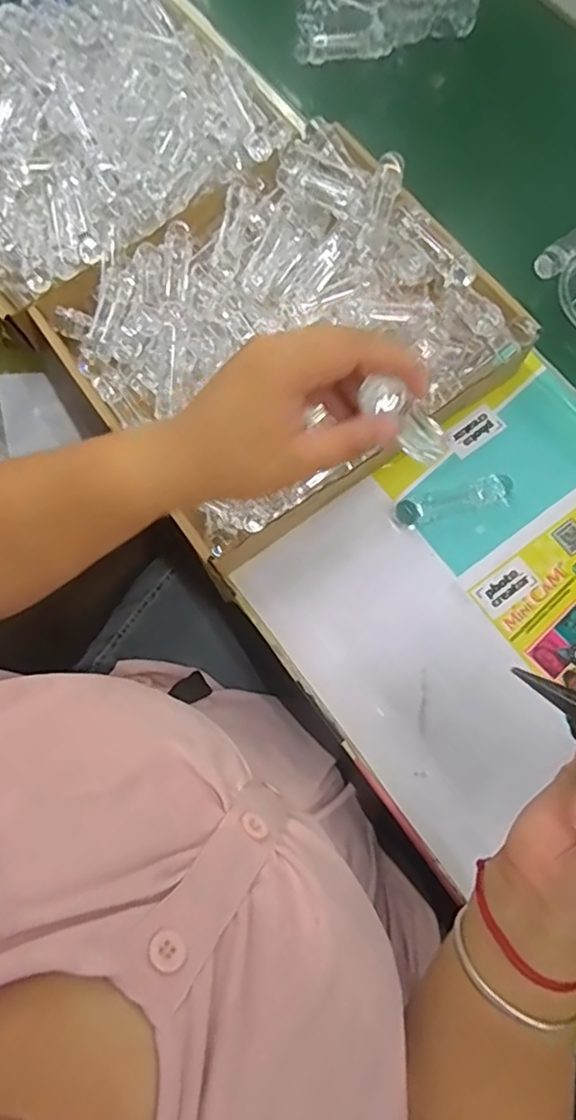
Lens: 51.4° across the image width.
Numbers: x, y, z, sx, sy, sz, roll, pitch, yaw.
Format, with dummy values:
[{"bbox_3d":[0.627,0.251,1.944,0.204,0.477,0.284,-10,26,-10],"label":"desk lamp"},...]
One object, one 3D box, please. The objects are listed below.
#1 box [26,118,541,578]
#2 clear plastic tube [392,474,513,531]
[{"bbox_3d":[-0.007,-0.183,0.491,0.313,0.072,0.278,-34,77,-7],"label":"box"},{"bbox_3d":[0.131,-0.047,0.480,0.092,0.019,0.022,-15,76,-2],"label":"clear plastic tube"}]

